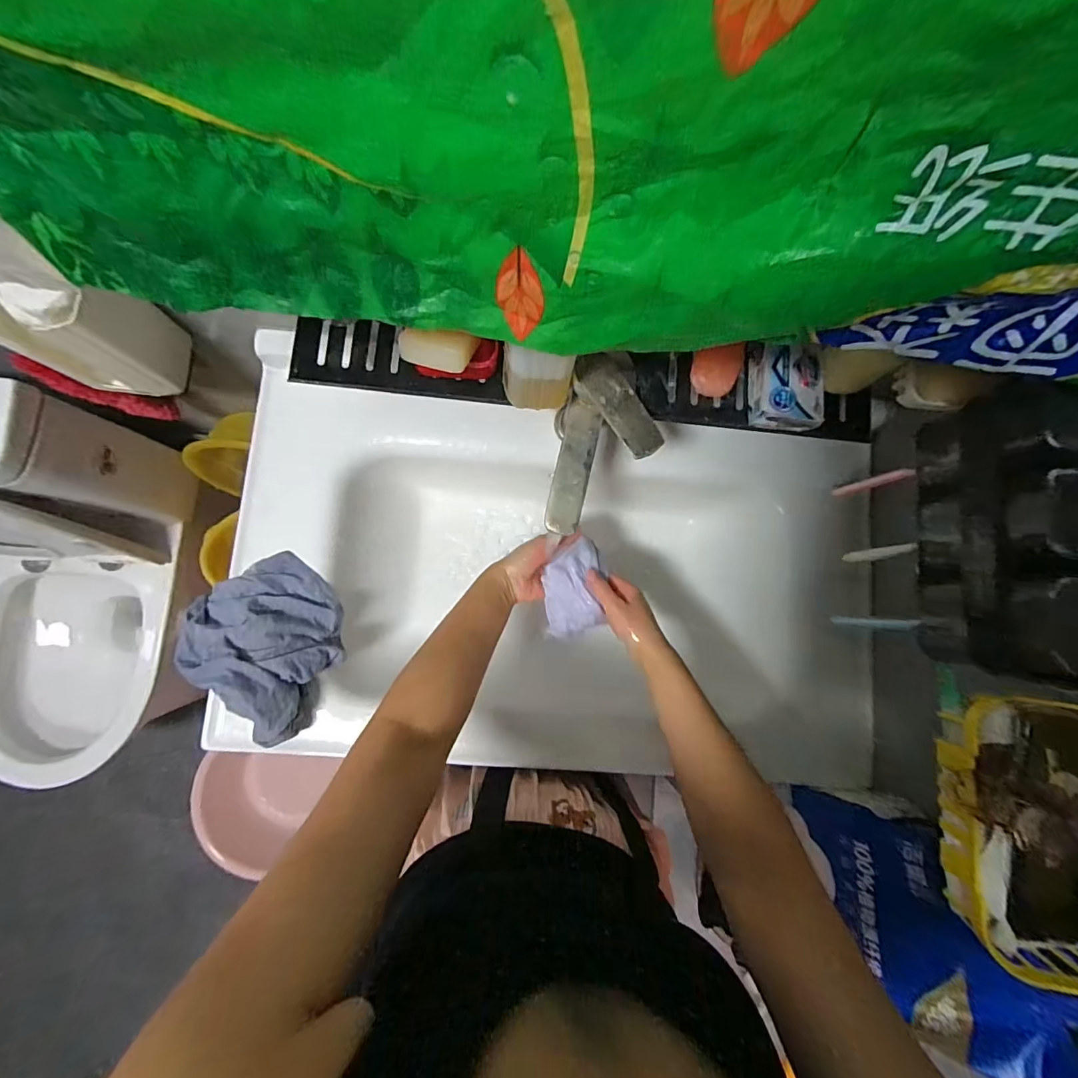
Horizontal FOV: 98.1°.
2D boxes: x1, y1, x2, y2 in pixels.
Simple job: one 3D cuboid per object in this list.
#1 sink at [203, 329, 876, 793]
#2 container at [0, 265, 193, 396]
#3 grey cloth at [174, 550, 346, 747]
[{"bbox_3d":[0.029,0.062,0.671,0.808,0.167,0.459,6,84,-3],"label":"sink"},{"bbox_3d":[-0.503,-0.232,0.516,0.121,0.177,0.076,4,84,-3],"label":"container"},{"bbox_3d":[-0.307,0.115,0.541,0.189,0.085,0.149,43,83,2],"label":"grey cloth"}]

